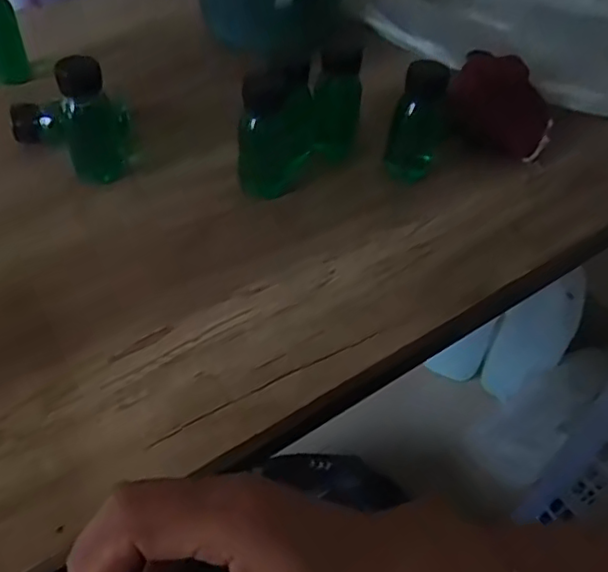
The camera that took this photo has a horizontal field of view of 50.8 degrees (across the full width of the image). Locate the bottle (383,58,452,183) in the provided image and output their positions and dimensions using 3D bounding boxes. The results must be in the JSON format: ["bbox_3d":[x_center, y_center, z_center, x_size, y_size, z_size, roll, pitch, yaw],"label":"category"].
[{"bbox_3d":[0.091,-0.133,0.508,0.042,0.091,0.037,15,47,10],"label":"bottle"}]

